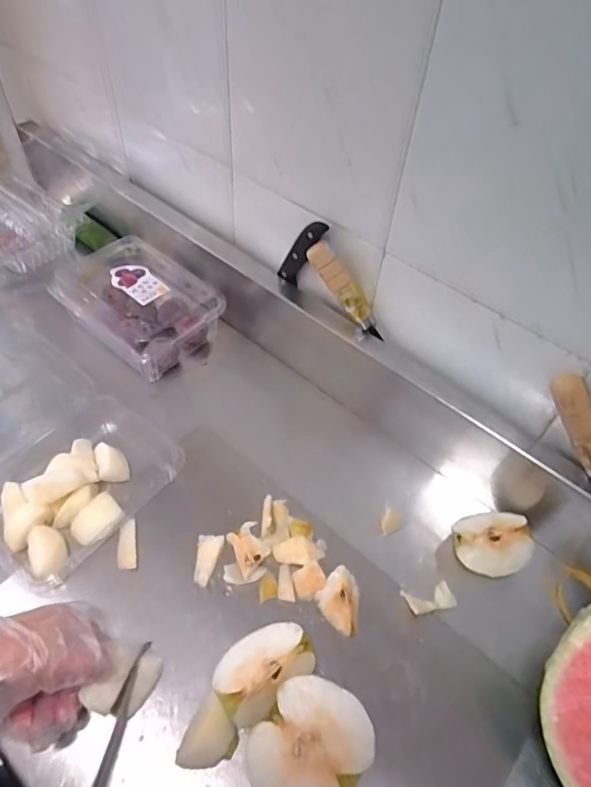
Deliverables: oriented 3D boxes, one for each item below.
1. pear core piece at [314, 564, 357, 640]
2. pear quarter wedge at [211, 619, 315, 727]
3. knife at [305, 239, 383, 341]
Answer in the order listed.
[{"bbox_3d":[0.042,0.178,0.446,0.042,0.030,0.036,37,58,21],"label":"pear core piece"},{"bbox_3d":[-0.025,0.213,0.401,0.075,0.043,0.051,-32,62,-26],"label":"pear quarter wedge"},{"bbox_3d":[0.051,-0.099,0.517,0.111,0.022,0.022,52,56,-16],"label":"knife"}]

